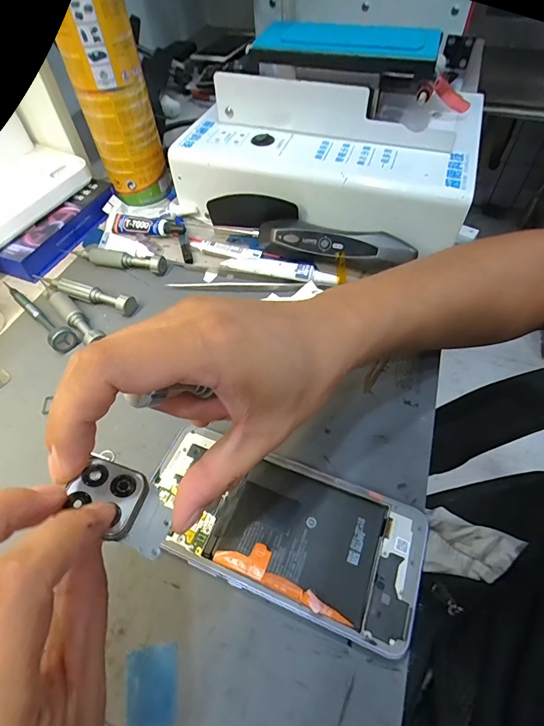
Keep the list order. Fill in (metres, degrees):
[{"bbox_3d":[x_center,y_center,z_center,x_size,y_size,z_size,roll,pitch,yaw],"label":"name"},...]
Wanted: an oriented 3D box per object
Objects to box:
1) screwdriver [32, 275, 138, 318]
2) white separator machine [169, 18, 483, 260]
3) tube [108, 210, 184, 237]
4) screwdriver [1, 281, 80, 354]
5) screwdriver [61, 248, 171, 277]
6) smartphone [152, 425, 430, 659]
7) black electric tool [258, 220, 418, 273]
[{"bbox_3d":[-0.168,-0.062,0.335,0.105,0.016,0.016,17,57,14],"label":"screwdriver"},{"bbox_3d":[0.059,-0.233,0.373,0.274,0.130,0.187,16,57,13],"label":"white separator machine"},{"bbox_3d":[-0.134,-0.144,0.395,0.095,0.015,0.027,14,56,12],"label":"tube"},{"bbox_3d":[-0.207,-0.048,0.324,0.119,0.015,0.019,37,63,24],"label":"screwdriver"},{"bbox_3d":[-0.152,-0.100,0.361,0.108,0.016,0.015,12,56,11],"label":"screwdriver"},{"bbox_3d":[0.003,0.093,0.217,0.157,0.013,0.073,18,57,14],"label":"smartphone"},{"bbox_3d":[0.054,-0.107,0.346,0.140,0.026,0.030,17,57,14],"label":"black electric tool"}]

